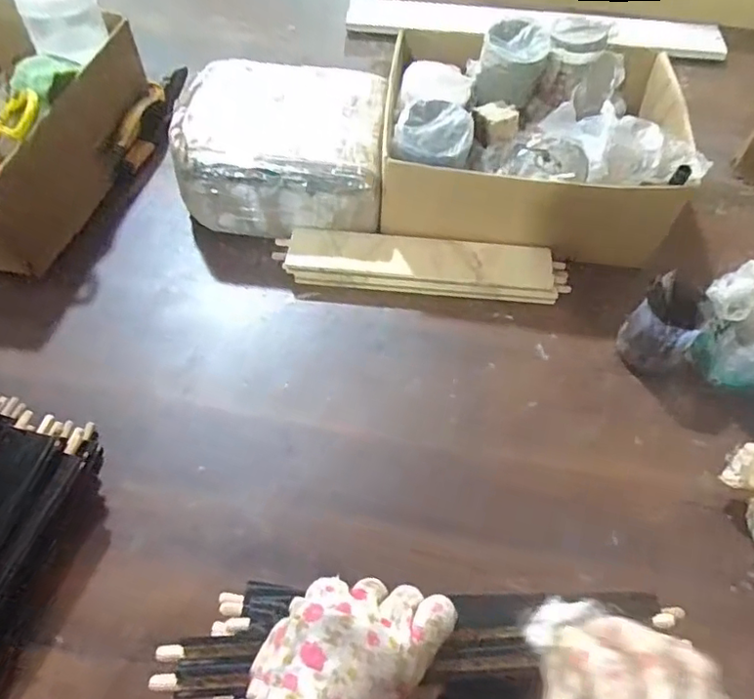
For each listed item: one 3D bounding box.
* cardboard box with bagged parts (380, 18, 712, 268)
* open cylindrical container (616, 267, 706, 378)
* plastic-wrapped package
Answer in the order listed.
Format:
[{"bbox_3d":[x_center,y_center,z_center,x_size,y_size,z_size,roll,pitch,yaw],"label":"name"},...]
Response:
[{"bbox_3d":[0.174,-0.253,0.640,0.322,0.129,0.255,7,58,2],"label":"cardboard box with bagged parts"},{"bbox_3d":[0.288,-0.020,0.567,0.069,0.084,0.072,1,59,-2],"label":"open cylindrical container"},{"bbox_3d":[-0.106,-0.228,0.666,0.223,0.112,0.186,4,59,0],"label":"plastic-wrapped package"}]

